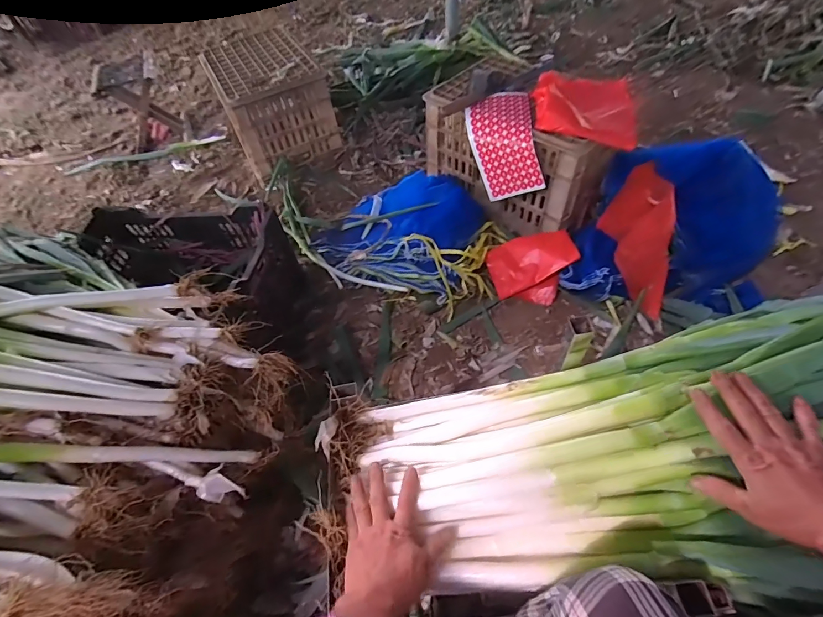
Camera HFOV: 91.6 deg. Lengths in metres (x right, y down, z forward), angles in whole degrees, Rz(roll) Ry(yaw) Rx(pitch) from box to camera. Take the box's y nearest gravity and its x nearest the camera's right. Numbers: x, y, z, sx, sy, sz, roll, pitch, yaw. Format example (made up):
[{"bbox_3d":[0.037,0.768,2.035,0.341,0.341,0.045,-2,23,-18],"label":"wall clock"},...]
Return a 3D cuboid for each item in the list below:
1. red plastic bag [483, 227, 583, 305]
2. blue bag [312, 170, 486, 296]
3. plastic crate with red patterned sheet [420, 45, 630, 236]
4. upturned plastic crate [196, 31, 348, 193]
[{"bbox_3d":[0.307,-0.111,1.033,0.212,0.091,0.156,-1,55,4],"label":"red plastic bag"},{"bbox_3d":[-0.034,-0.245,1.163,0.460,0.128,0.393,18,58,16],"label":"blue bag"},{"bbox_3d":[0.303,-0.450,1.143,0.314,0.281,0.495,-33,58,-19],"label":"plastic crate with red patterned sheet"},{"bbox_3d":[-0.524,-0.764,1.467,0.338,0.262,0.484,-29,56,-16],"label":"upturned plastic crate"}]

